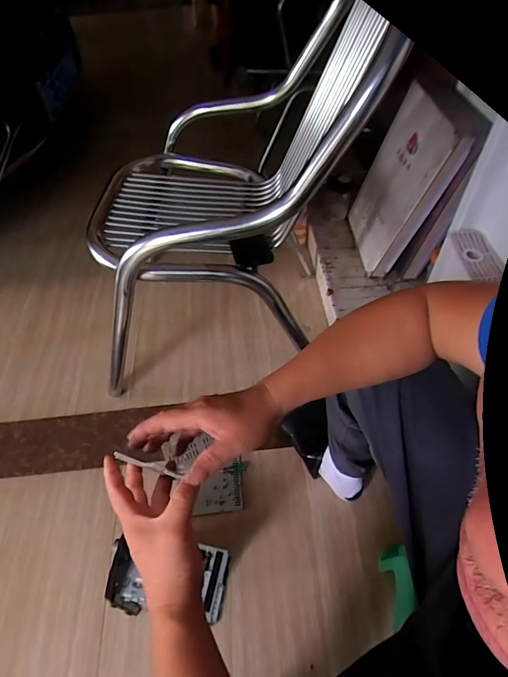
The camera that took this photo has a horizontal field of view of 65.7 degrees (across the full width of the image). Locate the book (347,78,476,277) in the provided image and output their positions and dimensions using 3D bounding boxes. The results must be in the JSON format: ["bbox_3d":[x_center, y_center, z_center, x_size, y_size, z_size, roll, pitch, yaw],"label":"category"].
[{"bbox_3d":[0.420,-0.448,1.138,0.069,0.459,0.354,9,51,-14],"label":"book"}]

